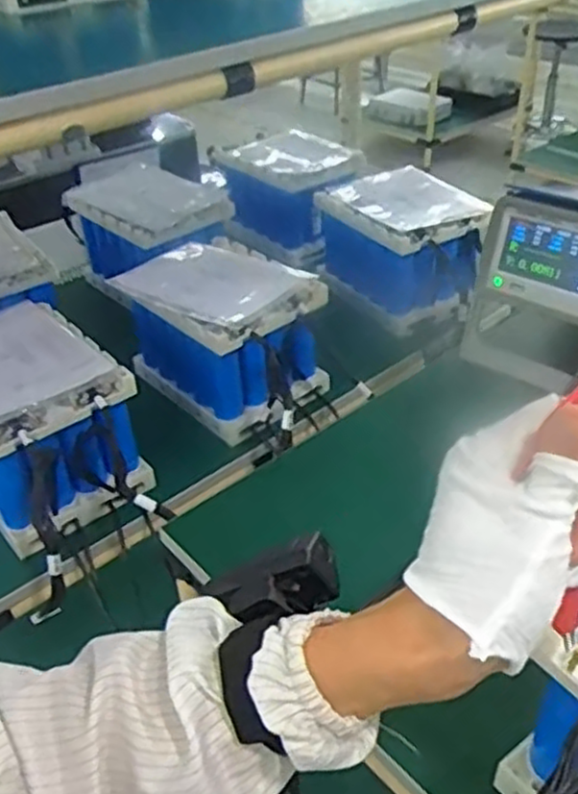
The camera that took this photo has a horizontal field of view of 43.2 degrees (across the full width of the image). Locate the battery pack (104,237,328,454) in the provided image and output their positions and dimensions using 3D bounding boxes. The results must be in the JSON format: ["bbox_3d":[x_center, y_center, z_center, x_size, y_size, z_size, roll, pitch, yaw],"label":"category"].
[{"bbox_3d":[-0.077,-0.088,1.014,0.286,0.166,0.205,26,46,34],"label":"battery pack"}]

